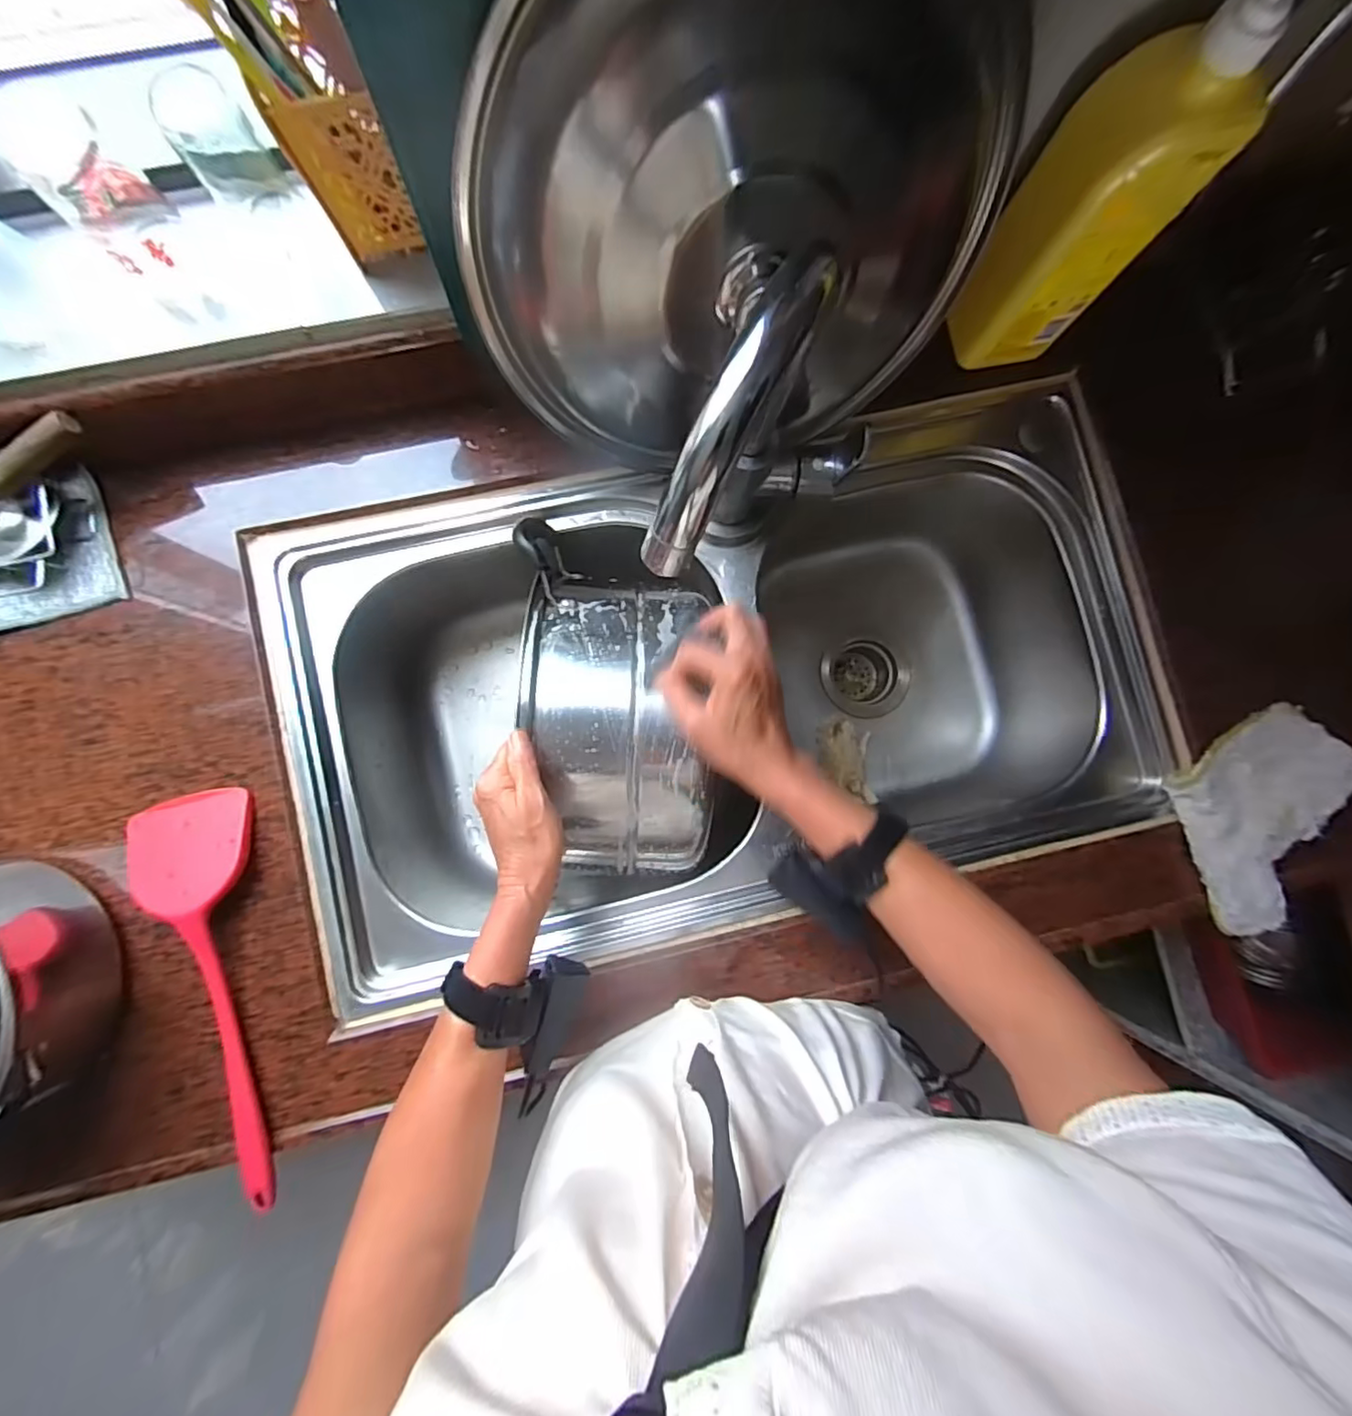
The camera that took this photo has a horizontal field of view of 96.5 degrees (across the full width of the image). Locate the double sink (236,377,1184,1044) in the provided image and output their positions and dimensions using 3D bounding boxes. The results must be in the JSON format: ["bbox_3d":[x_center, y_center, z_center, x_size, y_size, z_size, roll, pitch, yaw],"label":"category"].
[{"bbox_3d":[0.041,-0.019,0.648,0.765,0.239,0.423,-13,85,-3],"label":"double sink"}]

